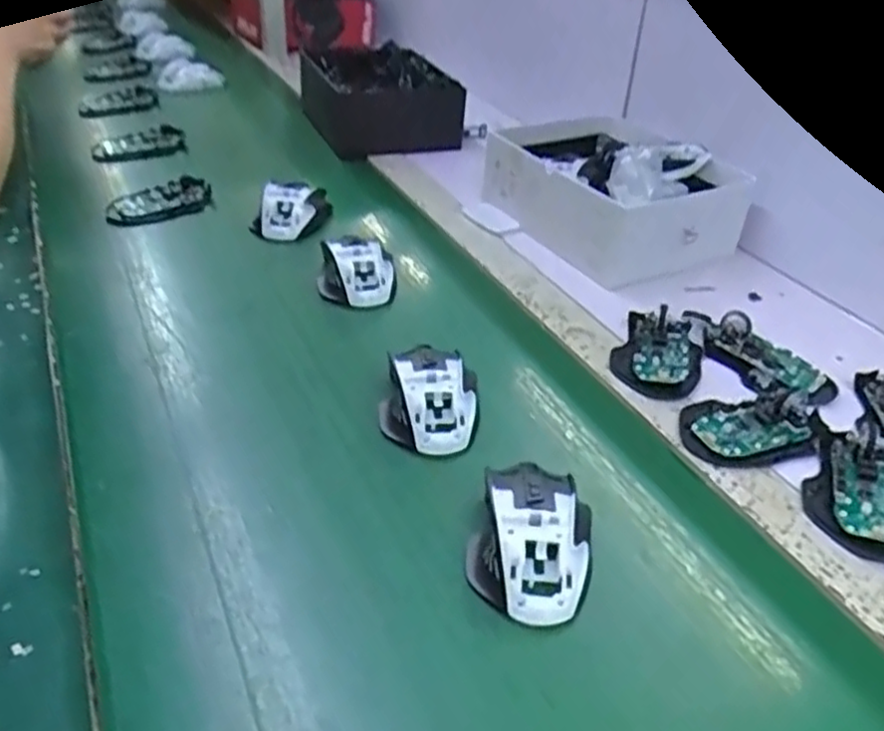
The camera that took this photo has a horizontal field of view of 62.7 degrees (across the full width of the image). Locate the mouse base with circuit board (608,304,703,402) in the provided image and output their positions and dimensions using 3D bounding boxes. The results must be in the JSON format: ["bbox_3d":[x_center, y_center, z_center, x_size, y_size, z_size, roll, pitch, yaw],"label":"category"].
[{"bbox_3d":[0.187,-0.012,0.626,0.073,0.020,0.106,20,39,21],"label":"mouse base with circuit board"}]

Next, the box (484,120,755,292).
[{"bbox_3d":[0.191,-0.204,0.824,0.208,0.097,0.250,-16,40,-24],"label":"box"}]

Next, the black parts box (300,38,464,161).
[{"bbox_3d":[-0.095,-0.394,1.064,0.202,0.080,0.234,-9,38,-17],"label":"black parts box"}]

